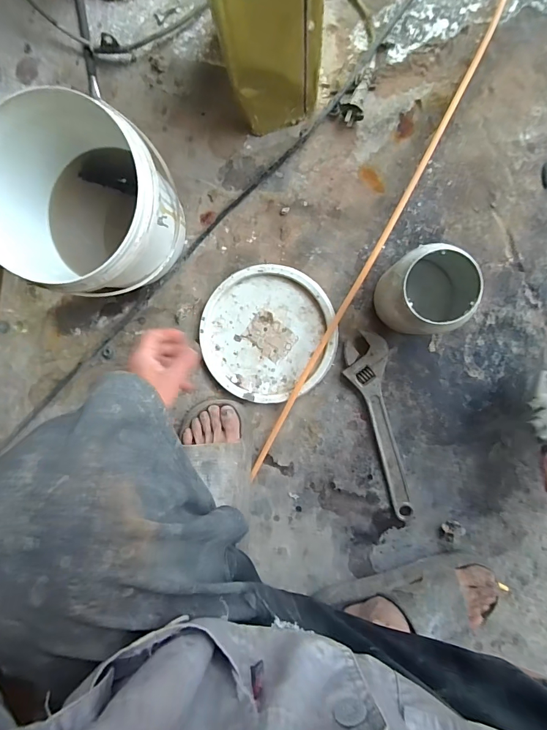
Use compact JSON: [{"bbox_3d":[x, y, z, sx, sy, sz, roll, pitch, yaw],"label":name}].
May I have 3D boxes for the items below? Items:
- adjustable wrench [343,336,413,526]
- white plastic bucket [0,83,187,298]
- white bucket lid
[{"bbox_3d":[0.156,0.095,0.562,0.062,0.019,0.280,-10,93,8],"label":"adjustable wrench"},{"bbox_3d":[-0.224,-0.195,0.495,0.198,0.186,0.199,1,97,8],"label":"white plastic bucket"},{"bbox_3d":[-0.008,-0.045,0.569,0.198,0.016,0.194,22,97,5],"label":"white bucket lid"}]

